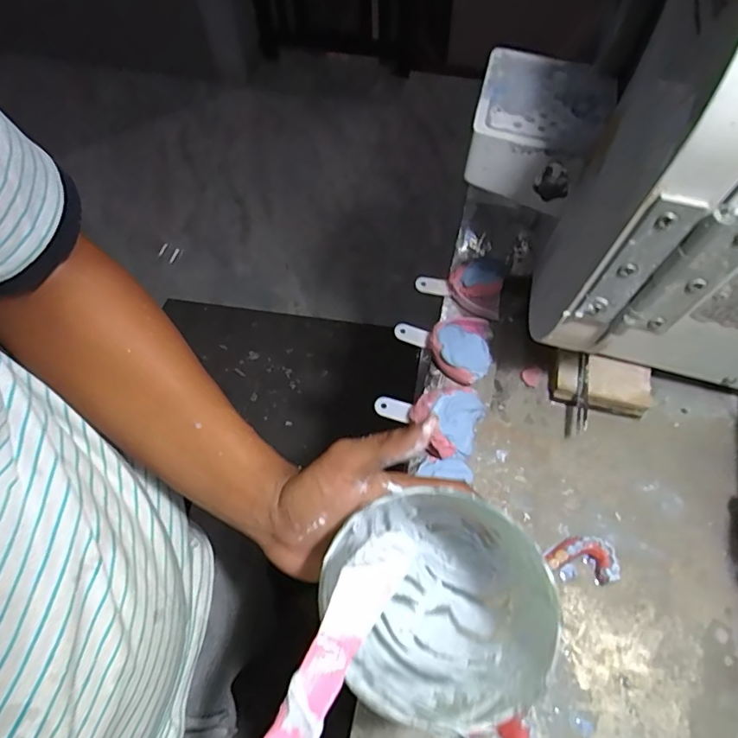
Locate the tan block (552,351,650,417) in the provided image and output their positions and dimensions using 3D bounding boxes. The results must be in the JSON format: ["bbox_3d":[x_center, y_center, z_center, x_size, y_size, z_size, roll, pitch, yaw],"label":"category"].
[{"bbox_3d":[0.226,0.016,0.487,0.086,0.031,0.047,14,63,10],"label":"tan block"}]

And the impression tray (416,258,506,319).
[{"bbox_3d":[0.101,-0.096,0.554,0.093,0.028,0.073,11,62,8],"label":"impression tray"}]

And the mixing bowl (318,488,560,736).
[{"bbox_3d":[0.039,0.143,0.299,0.117,0.108,0.119,-1,61,2],"label":"mixing bowl"}]

